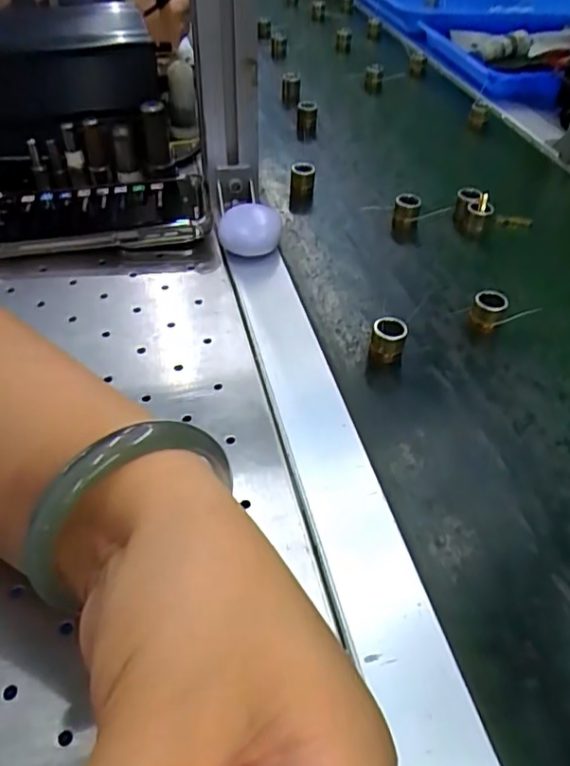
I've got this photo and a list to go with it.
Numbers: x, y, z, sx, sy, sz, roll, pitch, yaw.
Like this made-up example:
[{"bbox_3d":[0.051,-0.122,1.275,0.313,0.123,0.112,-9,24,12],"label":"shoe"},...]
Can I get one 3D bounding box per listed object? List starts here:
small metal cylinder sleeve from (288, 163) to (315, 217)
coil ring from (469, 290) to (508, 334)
[{"bbox_3d":[0.013,-0.147,0.438,0.018,0.030,0.020,5,45,3],"label":"small metal cylinder sleeve"},{"bbox_3d":[0.123,-0.044,0.356,0.018,0.021,0.019,1,45,-1],"label":"coil ring"}]

